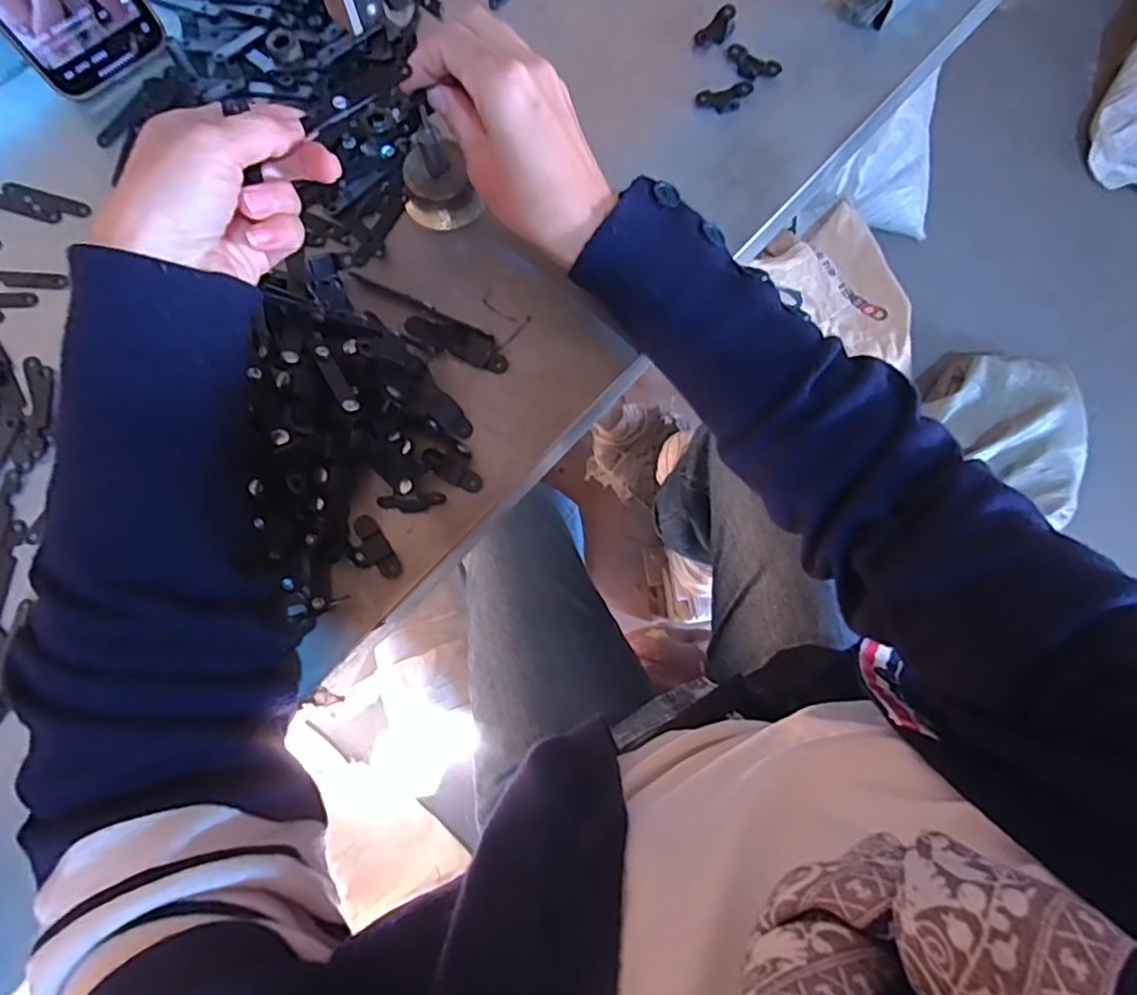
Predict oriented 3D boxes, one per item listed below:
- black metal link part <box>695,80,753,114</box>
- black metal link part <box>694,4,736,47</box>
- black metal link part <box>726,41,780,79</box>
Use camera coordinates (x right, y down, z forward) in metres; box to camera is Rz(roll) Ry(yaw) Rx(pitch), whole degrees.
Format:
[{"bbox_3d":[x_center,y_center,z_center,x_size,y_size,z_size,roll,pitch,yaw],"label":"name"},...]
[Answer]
[{"bbox_3d":[0.094,-0.236,0.386,0.034,0.005,0.018,-14,78,-4],"label":"black metal link part"},{"bbox_3d":[0.092,-0.289,0.401,0.016,0.004,0.034,42,80,8],"label":"black metal link part"},{"bbox_3d":[0.109,-0.259,0.390,0.033,0.004,0.021,32,79,6],"label":"black metal link part"}]

